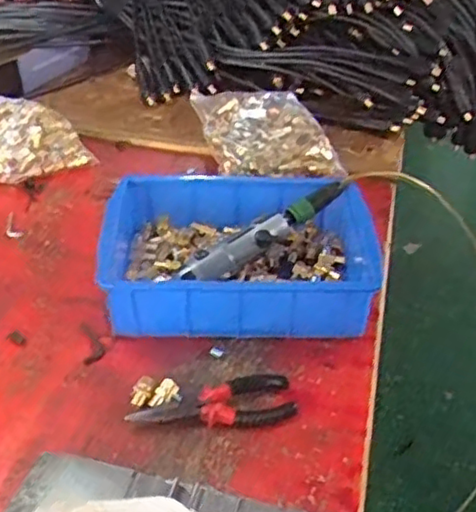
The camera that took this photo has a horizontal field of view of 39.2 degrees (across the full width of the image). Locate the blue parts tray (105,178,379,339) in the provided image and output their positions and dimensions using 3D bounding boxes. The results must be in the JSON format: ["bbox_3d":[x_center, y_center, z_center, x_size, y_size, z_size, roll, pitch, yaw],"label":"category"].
[{"bbox_3d":[0.003,-0.007,0.771,0.307,0.099,0.201,0,40,-1],"label":"blue parts tray"}]

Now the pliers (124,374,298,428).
[{"bbox_3d":[-0.023,0.145,0.638,0.154,0.015,0.051,-8,41,-11],"label":"pliers"}]

